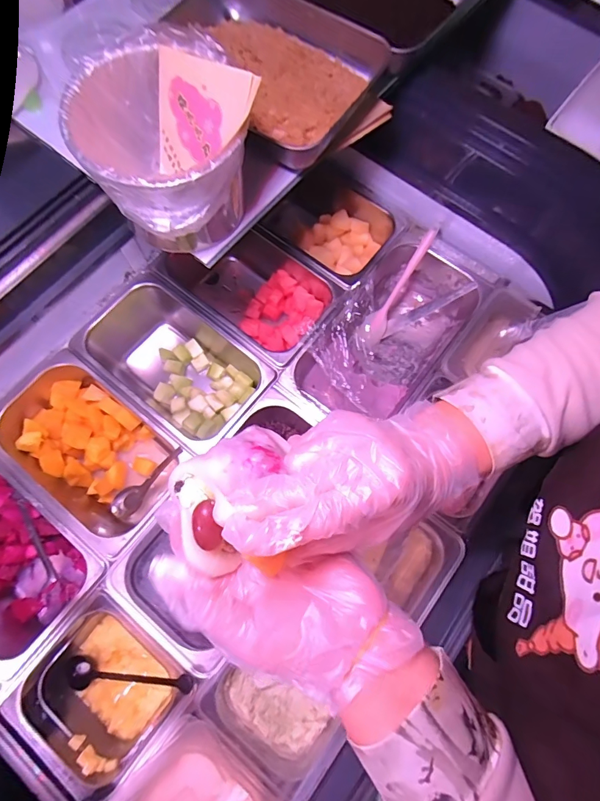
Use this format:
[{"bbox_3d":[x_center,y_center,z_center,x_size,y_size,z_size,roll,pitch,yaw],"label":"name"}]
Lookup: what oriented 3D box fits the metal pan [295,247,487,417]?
[{"bbox_3d":[0.130,-0.086,0.626,0.161,0.103,0.305,37,76,9],"label":"metal pan"}]

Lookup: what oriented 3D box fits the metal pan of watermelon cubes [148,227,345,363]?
[{"bbox_3d":[-0.077,-0.170,0.642,0.260,0.093,0.165,37,76,9],"label":"metal pan of watermelon cubes"}]

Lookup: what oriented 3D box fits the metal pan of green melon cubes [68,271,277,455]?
[{"bbox_3d":[-0.188,-0.053,0.606,0.276,0.106,0.154,37,76,9],"label":"metal pan of green melon cubes"}]

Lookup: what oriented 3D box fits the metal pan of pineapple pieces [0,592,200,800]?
[{"bbox_3d":[-0.228,0.341,0.487,0.155,0.083,0.148,38,76,10],"label":"metal pan of pineapple pieces"}]

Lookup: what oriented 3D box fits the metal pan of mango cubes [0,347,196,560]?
[{"bbox_3d":[-0.285,0.064,0.569,0.266,0.097,0.157,38,76,10],"label":"metal pan of mango cubes"}]

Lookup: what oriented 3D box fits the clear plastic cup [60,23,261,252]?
[{"bbox_3d":[-0.120,-0.230,0.374,0.151,0.103,0.145,-31,76,-10],"label":"clear plastic cup"}]

